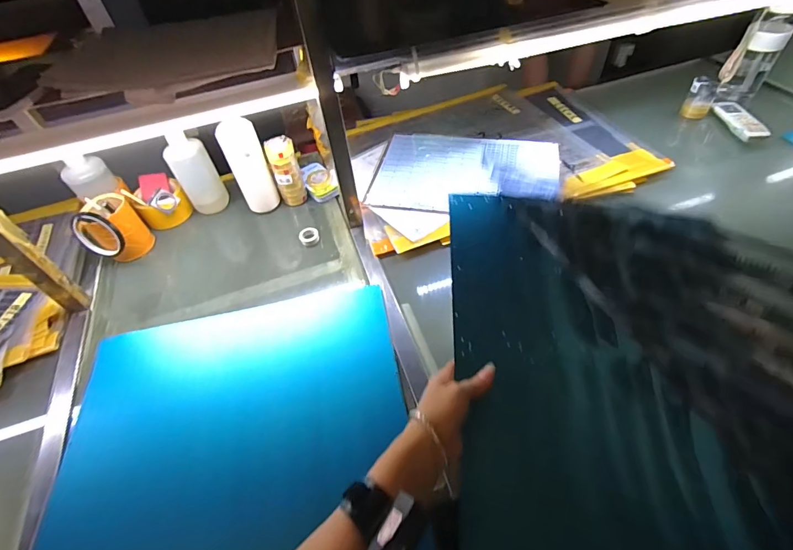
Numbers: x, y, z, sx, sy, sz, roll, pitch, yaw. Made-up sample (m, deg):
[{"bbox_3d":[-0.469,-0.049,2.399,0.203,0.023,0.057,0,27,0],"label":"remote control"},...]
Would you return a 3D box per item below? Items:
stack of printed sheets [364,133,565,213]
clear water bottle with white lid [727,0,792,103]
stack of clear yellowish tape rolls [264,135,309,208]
[{"bbox_3d":[0.149,-0.222,0.871,0.378,0.009,0.275,7,52,12],"label":"stack of printed sheets"},{"bbox_3d":[0.834,-0.502,0.921,0.065,0.223,0.059,35,62,29],"label":"clear water bottle with white lid"},{"bbox_3d":[-0.221,-0.209,0.819,0.052,0.132,0.051,-21,52,-12],"label":"stack of clear yellowish tape rolls"}]

